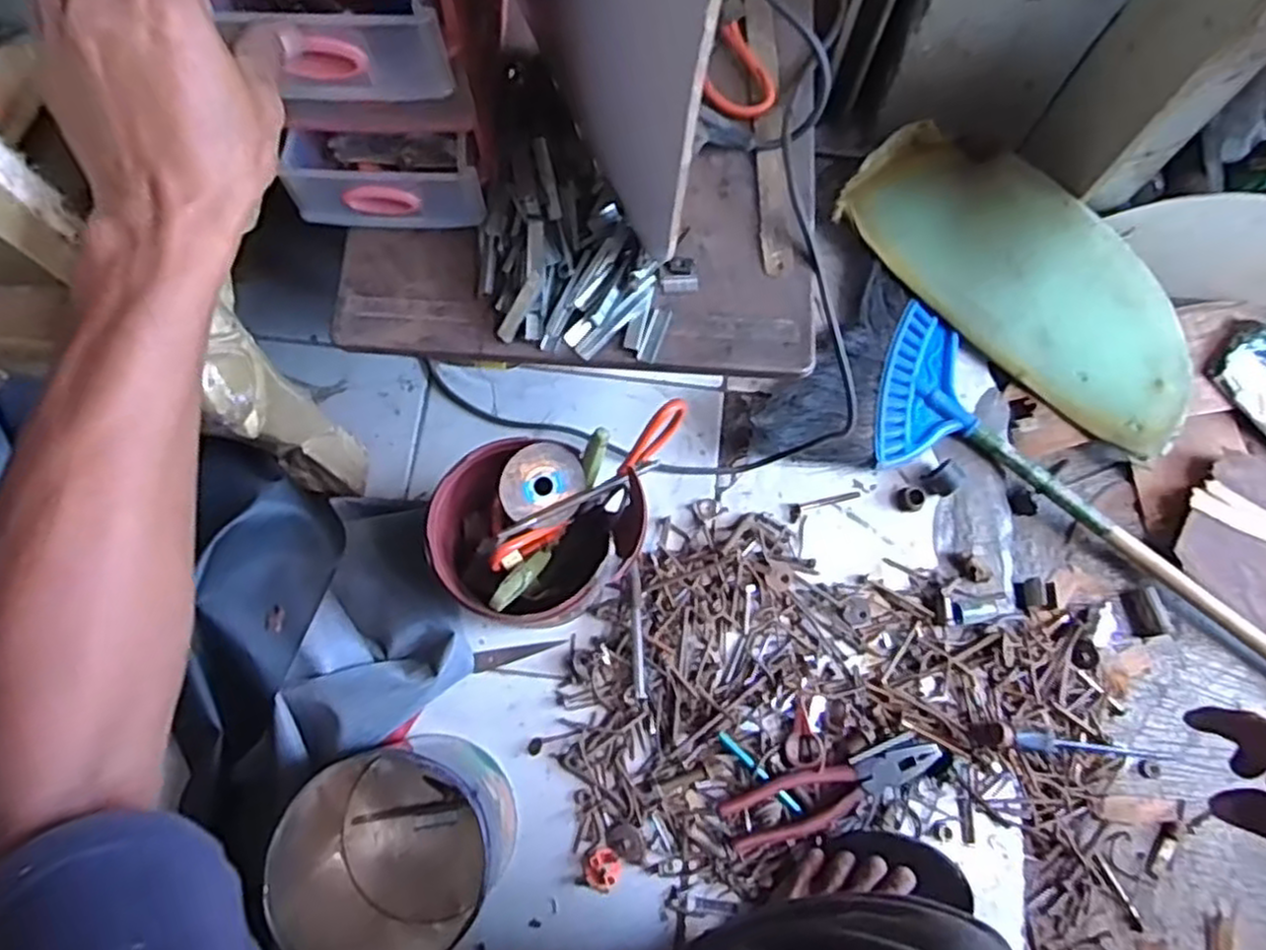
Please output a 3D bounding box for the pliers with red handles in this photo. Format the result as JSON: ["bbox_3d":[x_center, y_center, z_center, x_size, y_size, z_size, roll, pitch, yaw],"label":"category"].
[{"bbox_3d":[0.174,0.275,0.653,0.192,0.017,0.049,-17,75,-5],"label":"pliers with red handles"}]

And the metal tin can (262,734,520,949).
[{"bbox_3d":[-0.181,0.293,0.575,0.164,0.152,0.165,-20,76,-6],"label":"metal tin can"}]

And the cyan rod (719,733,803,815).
[{"bbox_3d":[0.111,0.259,0.656,0.094,0.013,0.008,42,78,10],"label":"cyan rod"}]

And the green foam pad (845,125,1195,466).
[{"bbox_3d":[0.399,-0.192,0.759,0.405,0.051,0.154,41,106,4],"label":"green foam pad"}]

